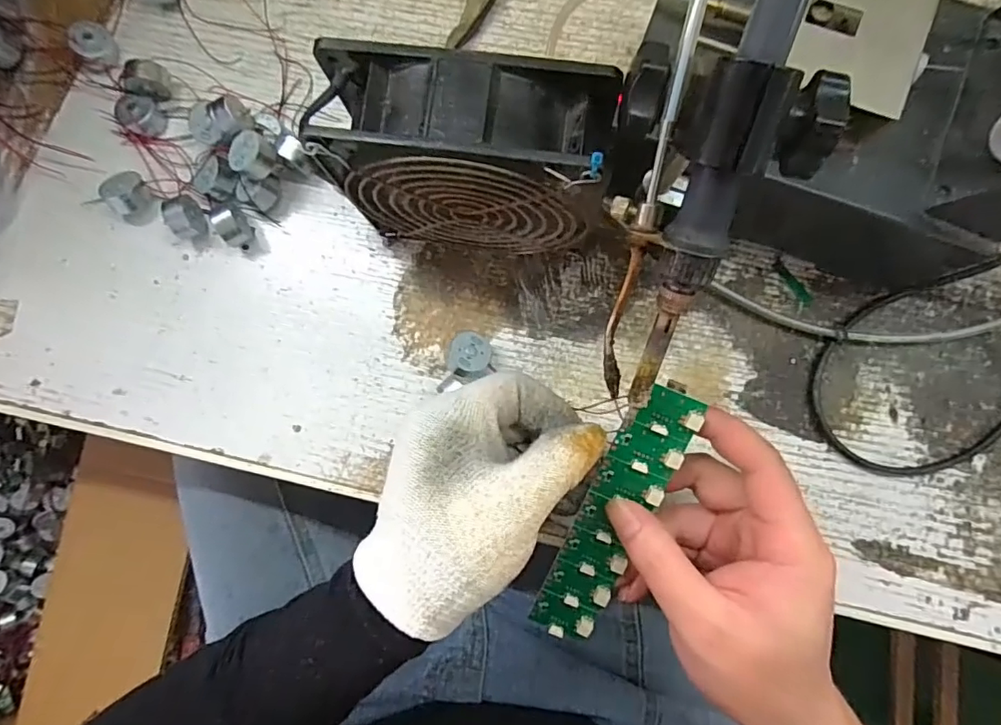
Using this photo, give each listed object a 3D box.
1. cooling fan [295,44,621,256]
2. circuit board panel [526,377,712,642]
[{"bbox_3d":[-0.015,-0.089,0.259,0.121,0.119,0.048,8,84,3],"label":"cooling fan"},{"bbox_3d":[0.052,0.074,0.252,0.030,0.006,0.138,23,105,5],"label":"circuit board panel"}]

